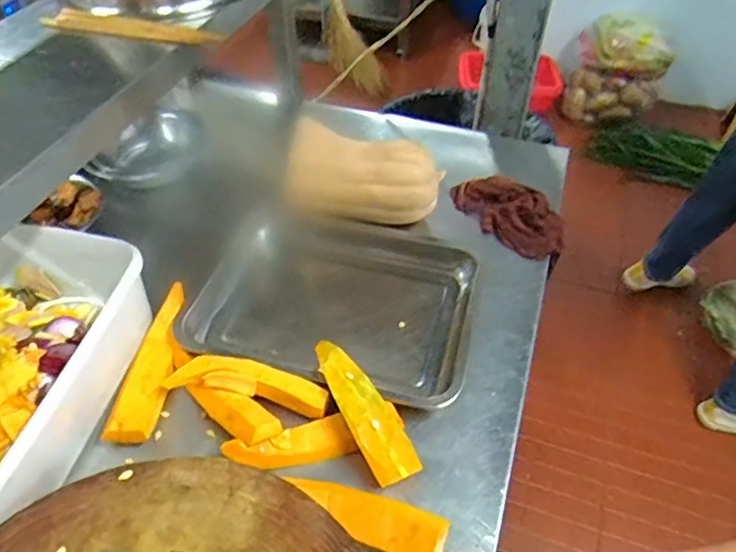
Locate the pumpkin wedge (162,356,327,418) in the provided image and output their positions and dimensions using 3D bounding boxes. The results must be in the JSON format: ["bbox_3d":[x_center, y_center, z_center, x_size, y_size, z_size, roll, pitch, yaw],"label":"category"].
[{"bbox_3d":[-0.130,0.118,0.621,0.173,0.039,0.031,7,48,6],"label":"pumpkin wedge"}]

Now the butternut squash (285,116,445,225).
[{"bbox_3d":[-0.003,-0.139,0.802,0.205,0.106,0.096,7,48,6],"label":"butternut squash"}]

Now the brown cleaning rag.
[{"bbox_3d":[0.218,-0.101,0.869,0.107,0.035,0.190,-24,52,-21],"label":"brown cleaning rag"}]

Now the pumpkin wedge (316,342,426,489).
[{"bbox_3d":[-0.006,0.138,0.601,0.053,0.026,0.165,-26,68,-22],"label":"pumpkin wedge"}]

